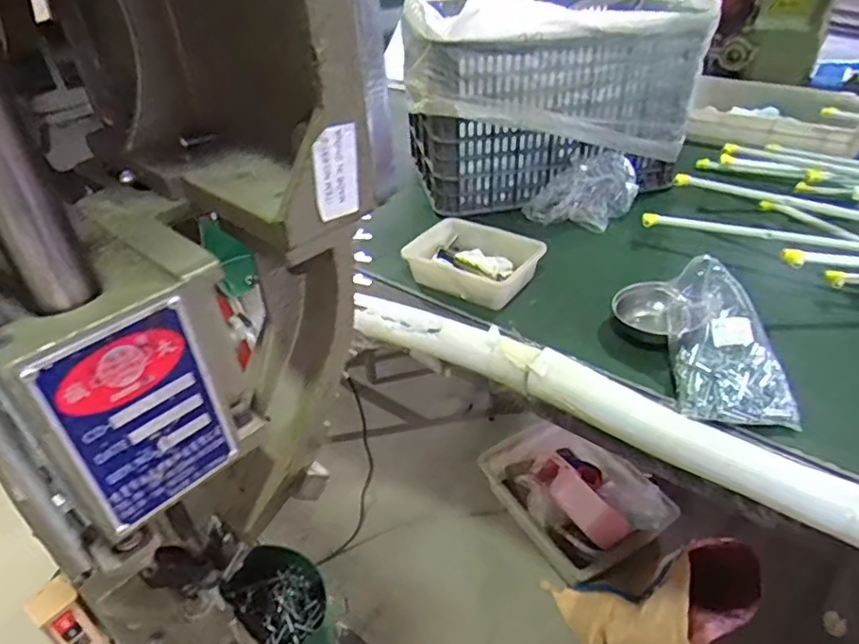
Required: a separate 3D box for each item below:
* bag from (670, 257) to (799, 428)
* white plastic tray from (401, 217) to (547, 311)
[{"bbox_3d":[0.438,0.020,0.892,0.149,0.142,0.238,0,37,6],"label":"bag"},{"bbox_3d":[0.088,-0.119,1.190,0.234,0.078,0.198,20,43,30],"label":"white plastic tray"}]

